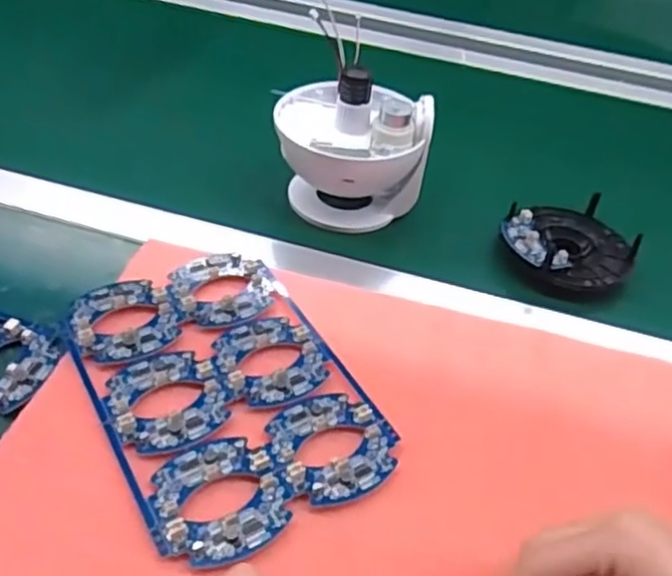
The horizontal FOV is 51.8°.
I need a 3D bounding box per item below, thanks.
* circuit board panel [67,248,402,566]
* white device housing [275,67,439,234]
[{"bbox_3d":[-0.066,0.052,0.403,0.139,0.005,0.199,-21,51,-25],"label":"circuit board panel"},{"bbox_3d":[0.013,-0.115,0.552,0.114,0.108,0.093,5,45,-2],"label":"white device housing"}]

